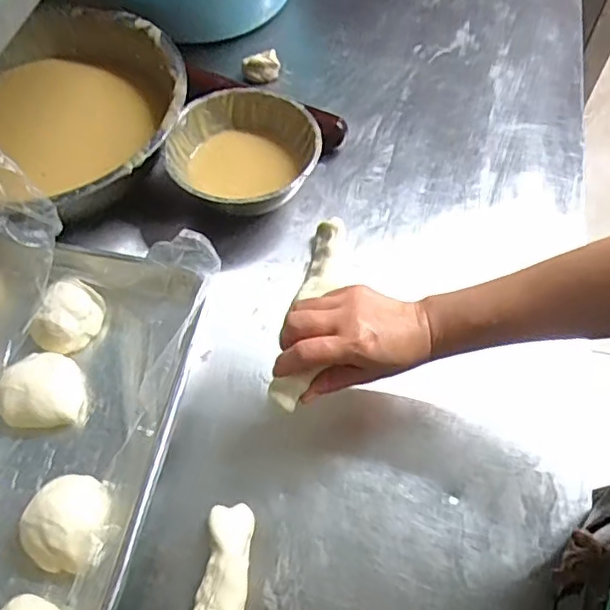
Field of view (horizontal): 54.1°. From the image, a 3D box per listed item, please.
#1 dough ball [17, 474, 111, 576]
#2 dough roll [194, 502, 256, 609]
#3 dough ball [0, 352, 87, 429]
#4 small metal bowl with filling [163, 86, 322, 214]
[{"bbox_3d":[-0.194,0.178,0.493,0.067,0.040,0.073,-1,59,1],"label":"dough ball"},{"bbox_3d":[-0.065,0.224,0.466,0.038,0.026,0.132,5,59,4],"label":"dough roll"},{"bbox_3d":[-0.240,0.081,0.550,0.068,0.038,0.073,-1,59,1],"label":"dough ball"},{"bbox_3d":[-0.068,-0.156,0.667,0.160,0.070,0.159,-1,59,1],"label":"small metal bowl with filling"}]

